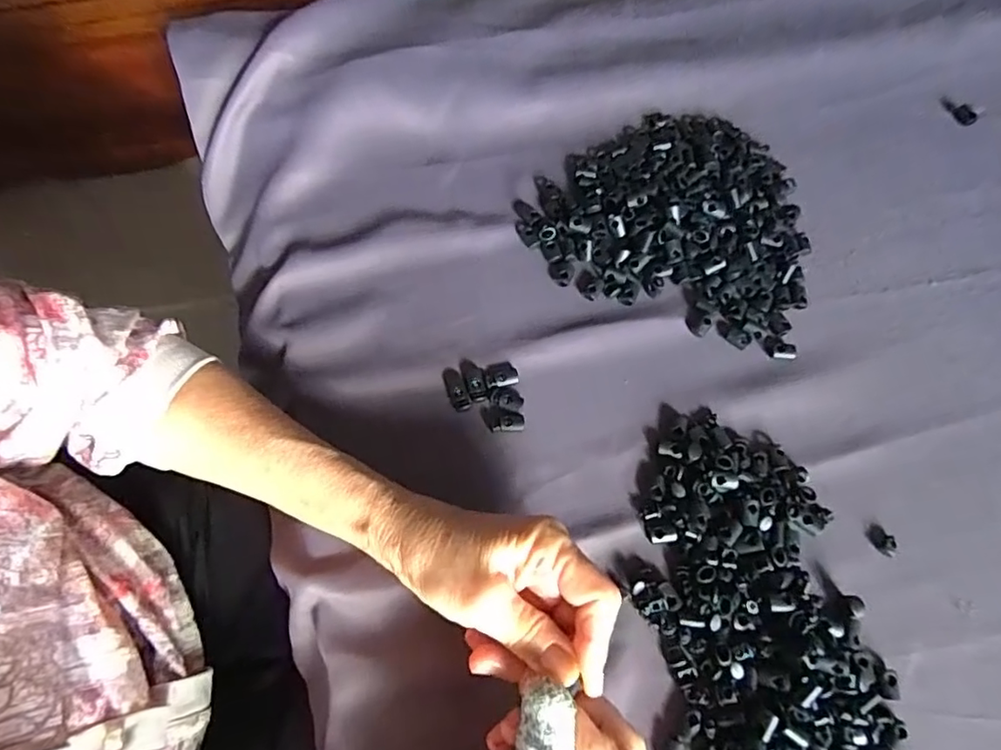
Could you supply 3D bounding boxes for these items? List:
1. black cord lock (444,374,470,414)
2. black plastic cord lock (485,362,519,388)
[{"bbox_3d":[-0.026,0.010,0.349,0.010,0.006,0.025,-17,70,-7],"label":"black cord lock"},{"bbox_3d":[0.001,0.000,0.355,0.019,0.005,0.016,-13,70,-5],"label":"black plastic cord lock"}]

